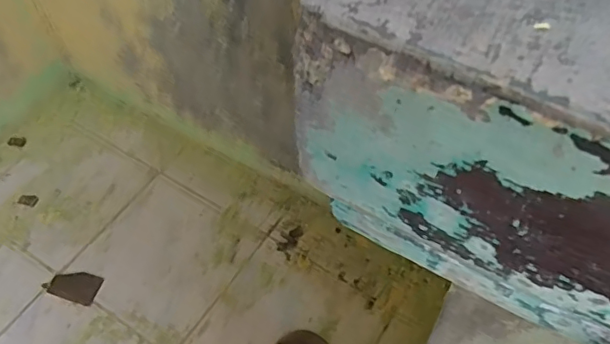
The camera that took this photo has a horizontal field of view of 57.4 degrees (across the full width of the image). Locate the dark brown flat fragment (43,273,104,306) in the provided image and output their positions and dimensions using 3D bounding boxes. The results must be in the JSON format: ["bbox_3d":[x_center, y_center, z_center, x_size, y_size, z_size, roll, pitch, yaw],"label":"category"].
[{"bbox_3d":[-0.450,0.220,1.080,0.110,0.016,0.057,13,55,14],"label":"dark brown flat fragment"}]

